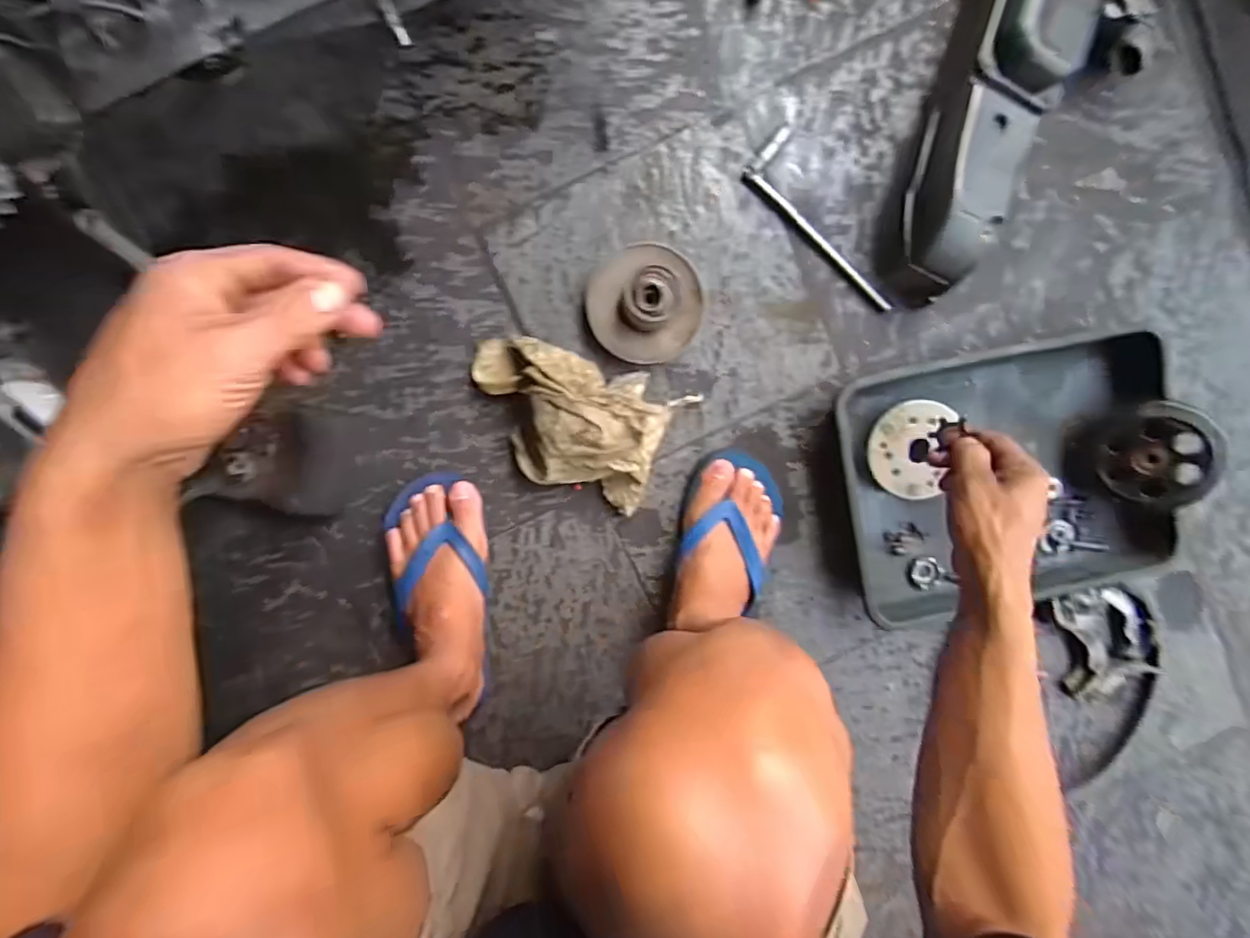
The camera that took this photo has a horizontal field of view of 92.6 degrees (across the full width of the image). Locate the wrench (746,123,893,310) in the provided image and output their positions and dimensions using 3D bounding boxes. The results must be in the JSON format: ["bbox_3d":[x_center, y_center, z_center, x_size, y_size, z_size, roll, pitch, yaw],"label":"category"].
[{"bbox_3d":[0.217,-0.256,0.630,0.208,0.013,0.060,44,93,-6],"label":"wrench"}]

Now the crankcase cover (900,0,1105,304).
[{"bbox_3d":[0.353,-0.351,0.586,0.104,0.096,0.347,21,95,-5],"label":"crankcase cover"}]

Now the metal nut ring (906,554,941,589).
[{"bbox_3d":[0.337,0.118,0.673,0.033,0.011,0.036,0,97,-2],"label":"metal nut ring"}]

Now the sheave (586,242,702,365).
[{"bbox_3d":[0.020,-0.168,0.600,0.113,0.073,0.114,0,97,-2],"label":"sheave"}]

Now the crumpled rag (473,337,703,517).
[{"bbox_3d":[-0.057,-0.051,0.607,0.223,0.082,0.142,23,95,-5],"label":"crumpled rag"}]

